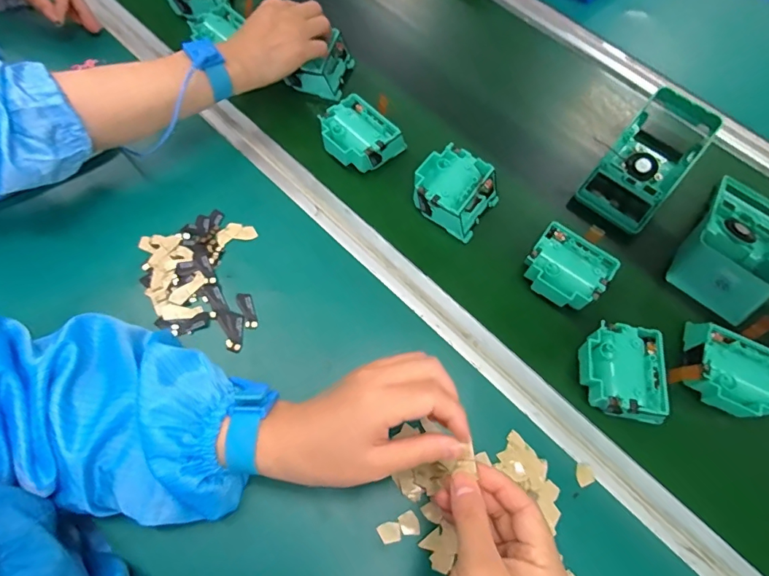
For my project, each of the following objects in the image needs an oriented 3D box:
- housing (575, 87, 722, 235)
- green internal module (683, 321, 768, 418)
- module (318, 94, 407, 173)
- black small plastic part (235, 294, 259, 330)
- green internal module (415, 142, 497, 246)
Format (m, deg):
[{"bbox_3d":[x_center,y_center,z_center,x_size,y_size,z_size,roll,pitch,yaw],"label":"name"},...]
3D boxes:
[{"bbox_3d":[0.297,-0.145,0.509,0.083,0.057,0.192,40,71,13],"label":"housing"},{"bbox_3d":[0.304,0.075,0.397,0.075,0.034,0.068,31,69,10],"label":"green internal module"},{"bbox_3d":[-0.025,-0.162,0.490,0.085,0.037,0.070,35,70,11],"label":"module"},{"bbox_3d":[-0.126,0.021,0.413,0.013,0.004,0.035,-18,69,-10],"label":"black small plastic part"},{"bbox_3d":[0.072,-0.100,0.467,0.078,0.040,0.077,34,70,11],"label":"green internal module"}]

